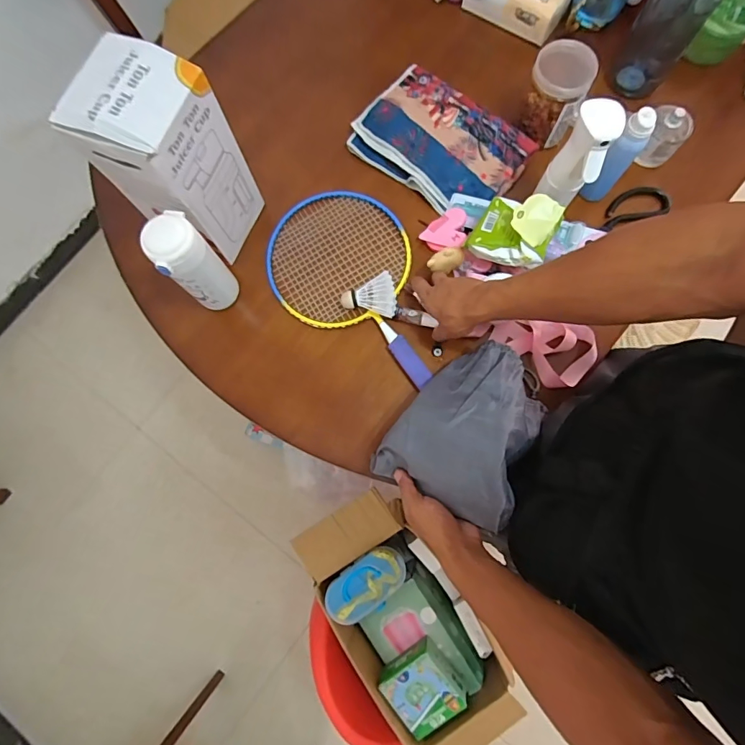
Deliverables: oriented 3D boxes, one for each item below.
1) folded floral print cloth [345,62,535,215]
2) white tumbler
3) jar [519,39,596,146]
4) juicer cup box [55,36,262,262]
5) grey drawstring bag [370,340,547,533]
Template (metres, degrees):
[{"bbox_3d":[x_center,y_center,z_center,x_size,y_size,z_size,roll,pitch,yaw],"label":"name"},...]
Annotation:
[{"bbox_3d":[0.107,-0.367,0.703,0.257,0.044,0.179,40,83,8],"label":"folded floral print cloth"},{"bbox_3d":[-0.241,-0.147,0.593,0.063,0.171,0.063,0,79,1],"label":"white tumbler"},{"bbox_3d":[0.268,-0.406,0.655,0.085,0.132,0.077,20,80,5],"label":"jar"},{"bbox_3d":[-0.250,-0.266,0.562,0.110,0.249,0.118,23,80,6],"label":"juicer cup box"},{"bbox_3d":[0.126,0.063,0.549,0.162,0.102,0.215,30,81,7],"label":"grey drawstring bag"}]

